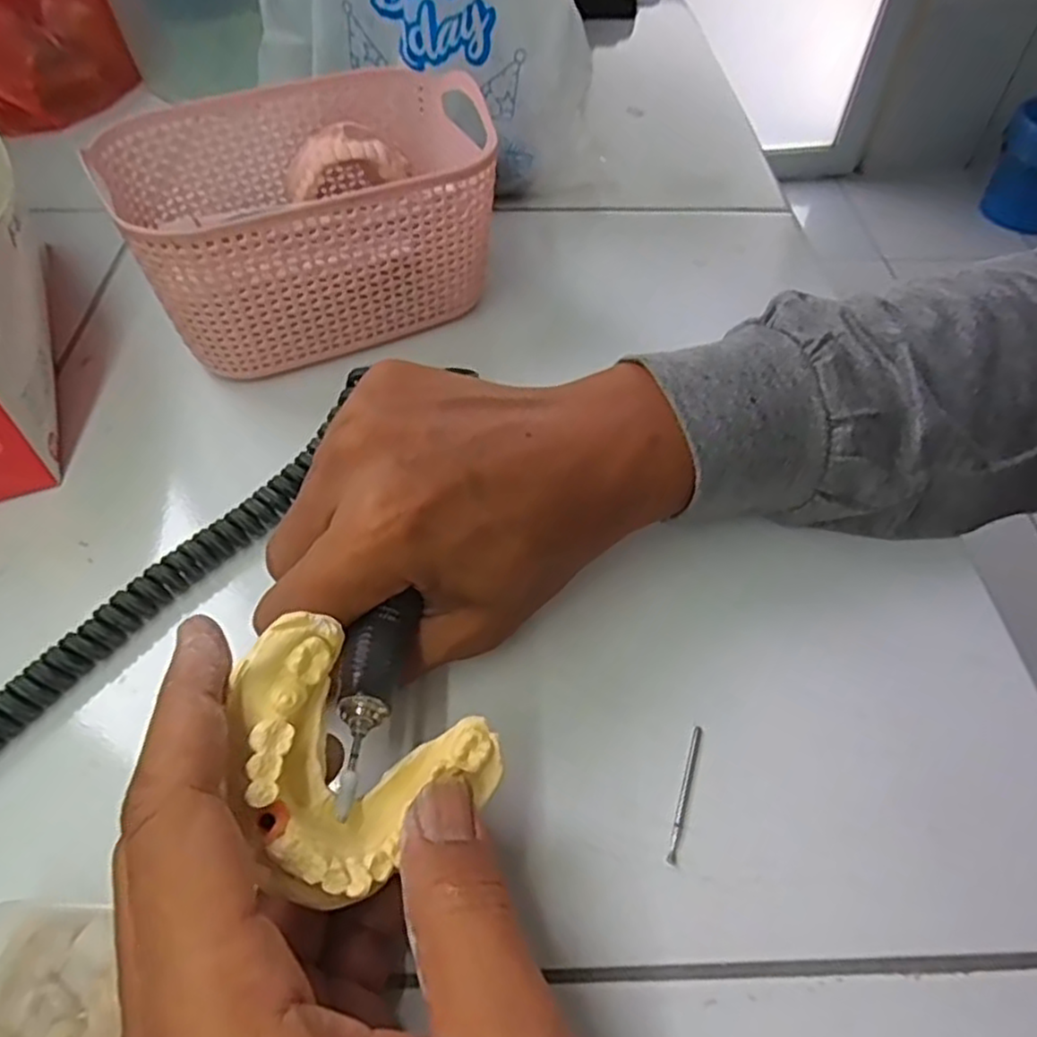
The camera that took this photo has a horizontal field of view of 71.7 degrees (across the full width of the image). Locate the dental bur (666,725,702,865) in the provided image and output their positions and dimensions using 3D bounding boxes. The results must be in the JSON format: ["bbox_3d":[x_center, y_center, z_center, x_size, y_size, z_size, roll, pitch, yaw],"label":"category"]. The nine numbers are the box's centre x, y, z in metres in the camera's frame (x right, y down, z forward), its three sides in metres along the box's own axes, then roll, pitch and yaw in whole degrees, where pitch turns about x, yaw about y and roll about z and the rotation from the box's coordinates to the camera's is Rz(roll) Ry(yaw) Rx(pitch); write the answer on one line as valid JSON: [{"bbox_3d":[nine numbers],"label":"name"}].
[{"bbox_3d":[0.054,0.087,0.230,0.004,0.004,0.045,16,54,12],"label":"dental bur"}]

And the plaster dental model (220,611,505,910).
[{"bbox_3d":[-0.046,0.066,0.190,0.073,0.025,0.056,37,58,-13],"label":"plaster dental model"}]

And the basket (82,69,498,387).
[{"bbox_3d":[-0.099,-0.148,0.352,0.161,0.072,0.114,-22,55,-17],"label":"basket"}]

